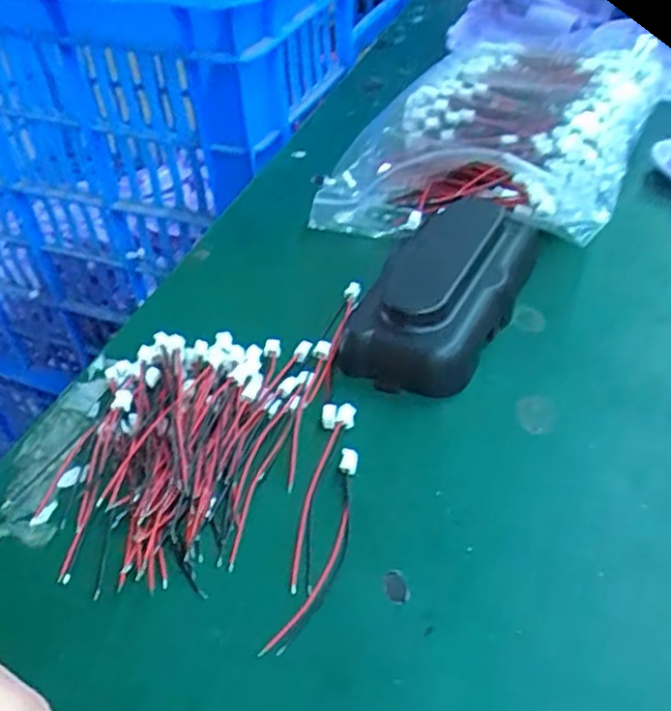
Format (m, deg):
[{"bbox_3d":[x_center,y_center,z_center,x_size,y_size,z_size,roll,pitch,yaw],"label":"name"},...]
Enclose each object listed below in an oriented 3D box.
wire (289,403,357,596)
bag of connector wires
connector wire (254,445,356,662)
[{"bbox_3d":[-0.004,0.043,0.225,0.009,0.005,0.070,7,45,11],"label":"wire"},{"bbox_3d":[0.080,-0.115,0.352,0.133,0.042,0.169,17,48,21],"label":"bag of connector wires"},{"bbox_3d":[-0.003,0.057,0.210,0.012,0.006,0.069,12,46,16],"label":"connector wire"}]

